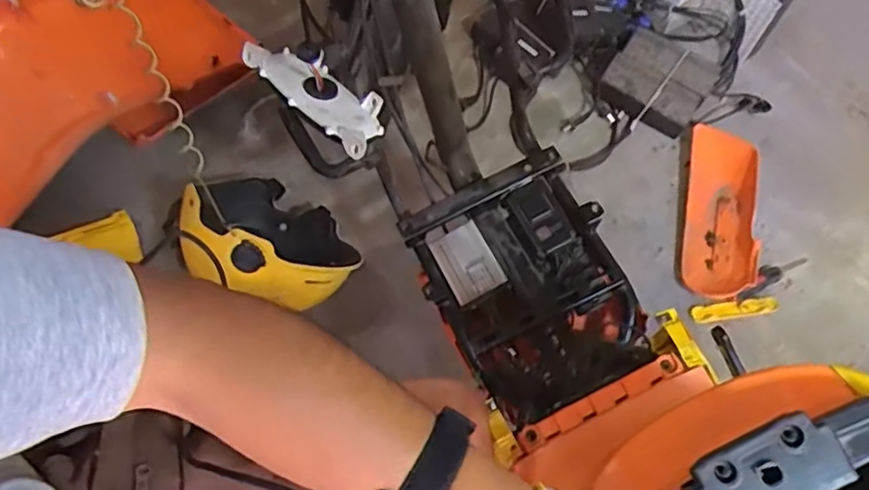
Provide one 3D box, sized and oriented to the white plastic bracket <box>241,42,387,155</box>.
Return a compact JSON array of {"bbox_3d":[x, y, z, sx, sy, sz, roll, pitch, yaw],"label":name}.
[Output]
[{"bbox_3d":[-0.096,-0.130,0.537,0.143,0.024,0.056,38,67,14],"label":"white plastic bracket"}]

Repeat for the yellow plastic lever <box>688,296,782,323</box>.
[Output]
[{"bbox_3d":[0.489,0.105,1.038,0.148,0.016,0.025,-5,64,-6],"label":"yellow plastic lever"}]

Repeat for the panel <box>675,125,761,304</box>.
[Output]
[{"bbox_3d":[0.484,-0.060,1.080,0.111,0.059,0.310,13,63,3],"label":"panel"}]

